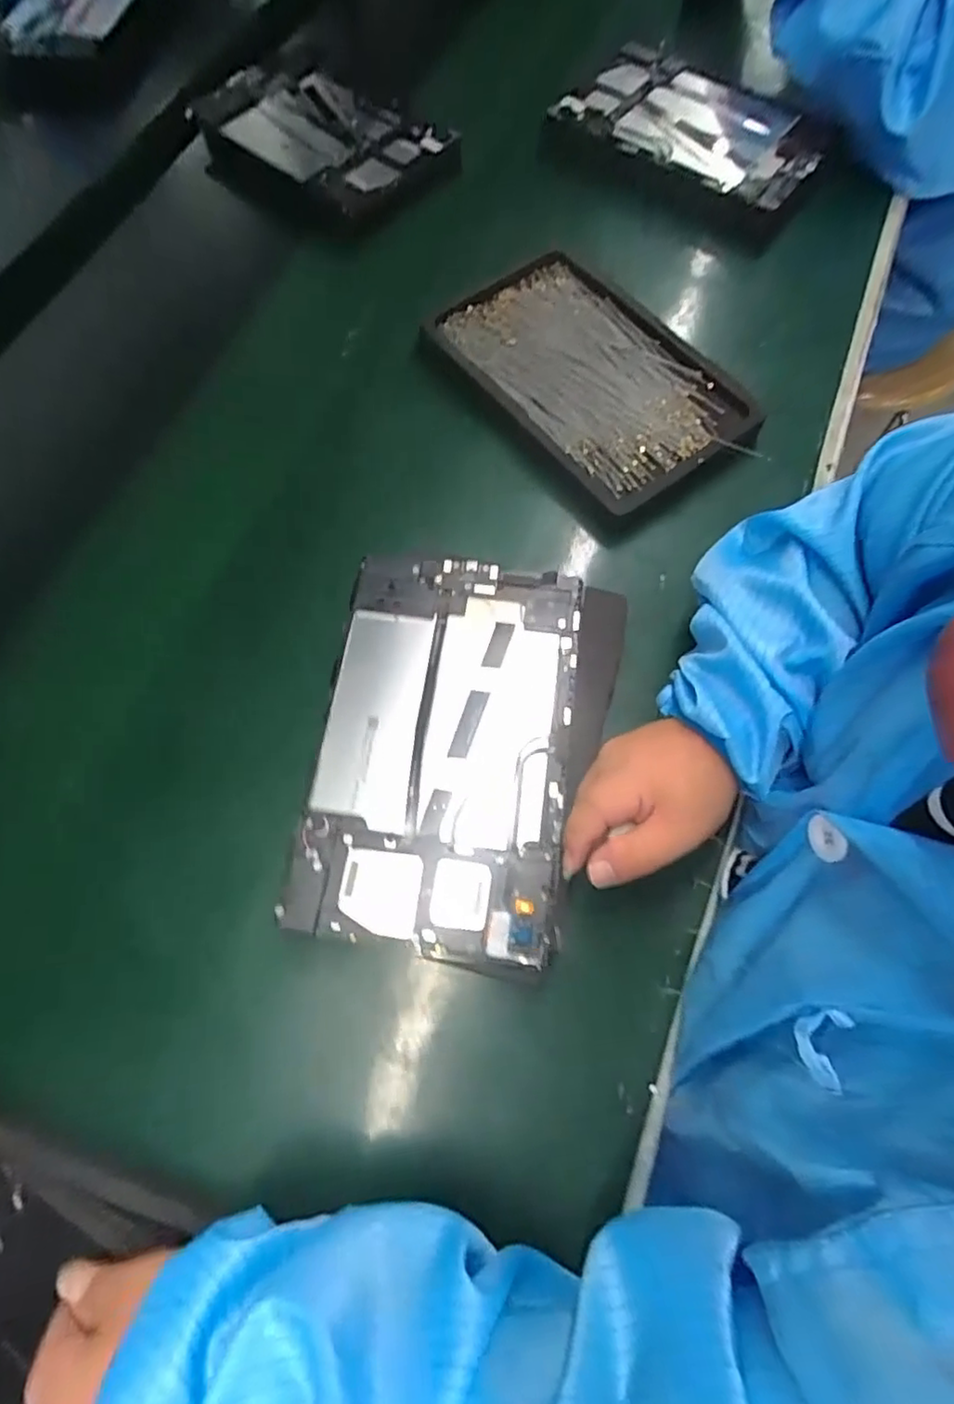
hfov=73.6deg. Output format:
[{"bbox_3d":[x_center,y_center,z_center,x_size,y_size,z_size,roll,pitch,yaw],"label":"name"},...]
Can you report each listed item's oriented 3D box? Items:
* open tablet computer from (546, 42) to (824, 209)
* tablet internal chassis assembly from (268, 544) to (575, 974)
[{"bbox_3d":[0.214,-0.551,0.603,0.232,0.018,0.164,38,73,15],"label":"open tablet computer"},{"bbox_3d":[-0.018,0.021,0.382,0.146,0.009,0.235,7,68,4],"label":"tablet internal chassis assembly"}]

